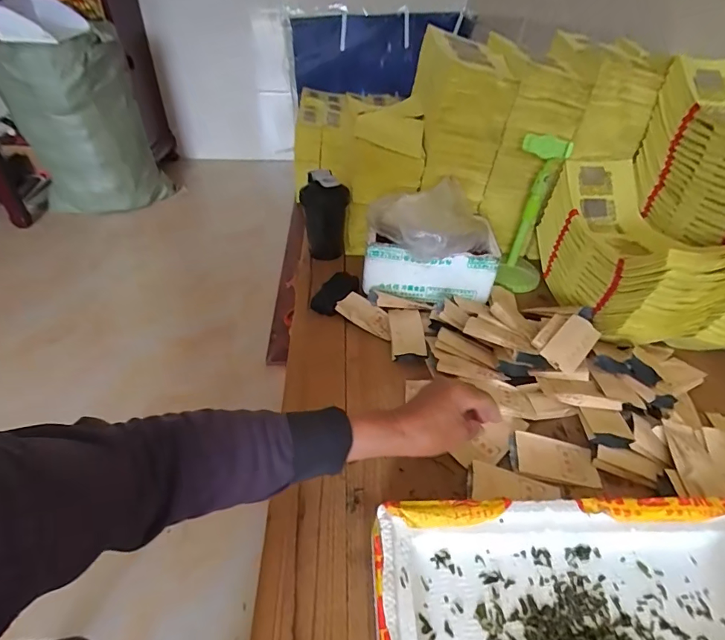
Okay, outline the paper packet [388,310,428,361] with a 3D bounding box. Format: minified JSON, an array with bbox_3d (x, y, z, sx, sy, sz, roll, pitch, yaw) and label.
[{"bbox_3d":[0.070,0.017,0.686,0.053,0.008,0.096,1,40,-2],"label":"paper packet"}]

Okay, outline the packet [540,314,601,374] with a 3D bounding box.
[{"bbox_3d":[0.314,0.036,0.653,0.105,0.004,0.051,-38,70,-26],"label":"packet"}]

